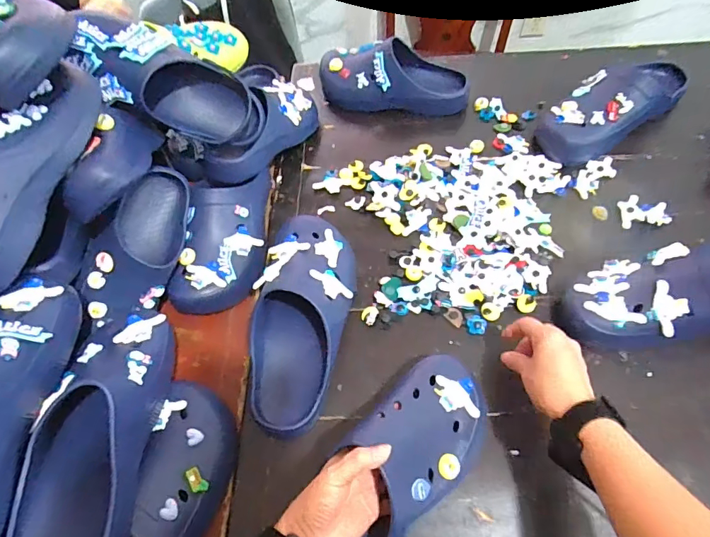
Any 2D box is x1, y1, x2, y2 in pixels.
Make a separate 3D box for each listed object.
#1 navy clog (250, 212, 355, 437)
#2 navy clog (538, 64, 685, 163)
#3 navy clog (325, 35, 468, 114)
[{"bbox_3d":[-0.069,0.062,0.590,0.117,0.084,0.291,5,60,8],"label":"navy clog"},{"bbox_3d":[0.434,-0.275,0.737,0.284,0.085,0.122,-35,63,-15],"label":"navy clog"},{"bbox_3d":[0.067,-0.339,0.801,0.273,0.093,0.094,14,62,12],"label":"navy clog"}]

